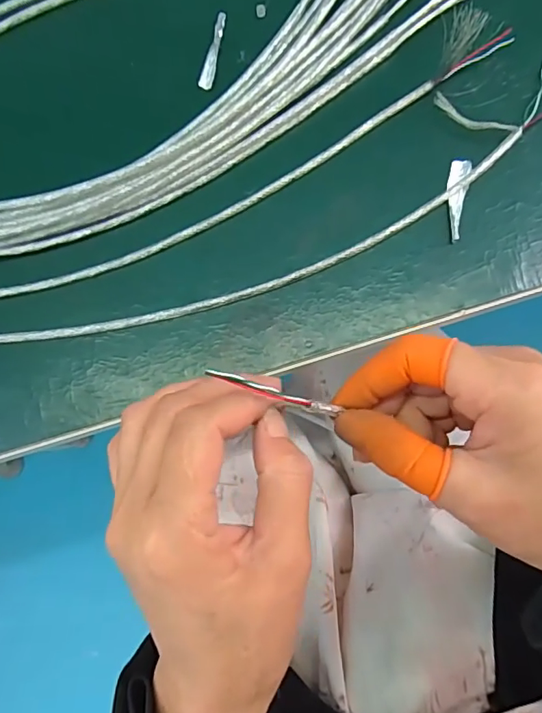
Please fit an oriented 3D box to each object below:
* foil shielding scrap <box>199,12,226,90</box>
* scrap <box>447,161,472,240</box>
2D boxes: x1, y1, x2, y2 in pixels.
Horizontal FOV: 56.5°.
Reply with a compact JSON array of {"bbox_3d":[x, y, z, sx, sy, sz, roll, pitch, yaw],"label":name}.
[{"bbox_3d":[-0.033,-0.177,0.291,0.007,0.004,0.046,13,84,7],"label":"foil shielding scrap"},{"bbox_3d":[0.098,-0.083,0.267,0.011,0.004,0.044,9,83,7],"label":"scrap"}]

